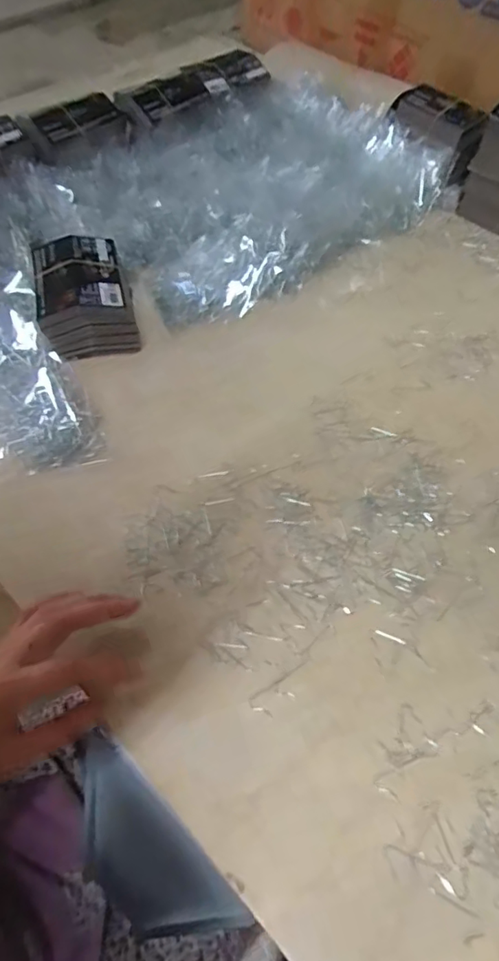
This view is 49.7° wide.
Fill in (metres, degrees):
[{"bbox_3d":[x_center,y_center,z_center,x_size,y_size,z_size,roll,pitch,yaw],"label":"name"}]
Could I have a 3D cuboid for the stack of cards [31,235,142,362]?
[{"bbox_3d":[-0.154,-0.171,0.508,0.080,0.071,0.103,-13,59,-10],"label":"stack of cards"}]

